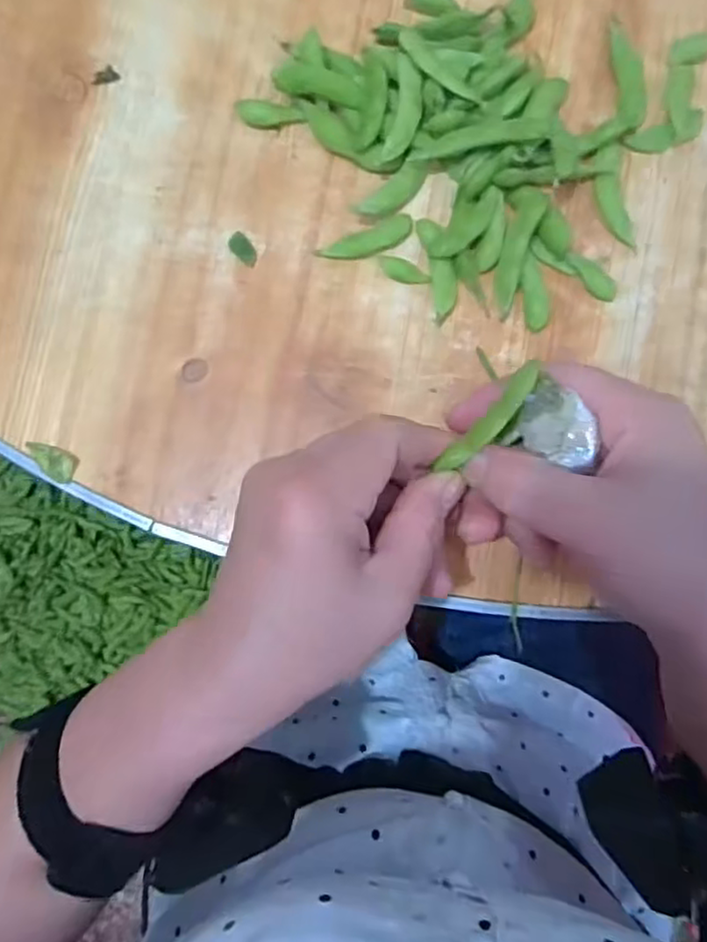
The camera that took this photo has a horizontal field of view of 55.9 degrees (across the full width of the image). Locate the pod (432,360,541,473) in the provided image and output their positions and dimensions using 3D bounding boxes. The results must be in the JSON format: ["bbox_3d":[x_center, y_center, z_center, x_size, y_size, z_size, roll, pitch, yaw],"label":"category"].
[{"bbox_3d":[0.048,-0.017,0.231,0.009,0.006,0.049,41,103,8],"label":"pod"}]

